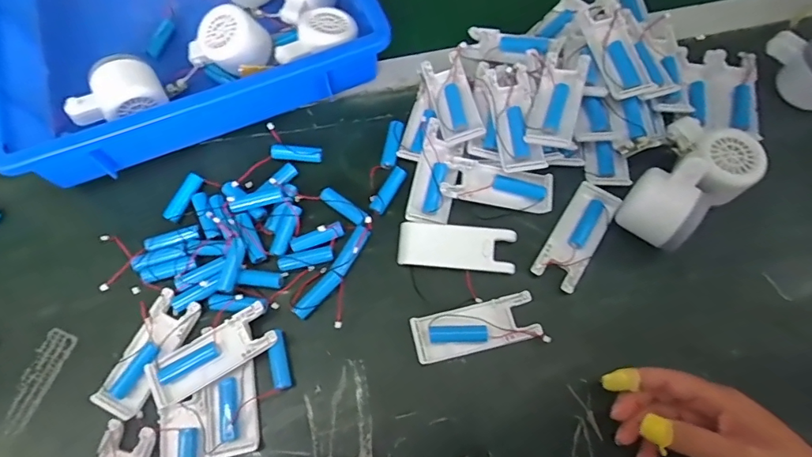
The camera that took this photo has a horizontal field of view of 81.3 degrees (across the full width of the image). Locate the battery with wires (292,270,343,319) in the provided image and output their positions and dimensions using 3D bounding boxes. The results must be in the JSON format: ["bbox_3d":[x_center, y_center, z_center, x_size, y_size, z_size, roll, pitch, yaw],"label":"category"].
[{"bbox_3d":[-0.080,0.060,0.431,0.015,0.011,0.052,41,75,15],"label":"battery with wires"}]

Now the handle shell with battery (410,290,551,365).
[{"bbox_3d":[0.061,0.086,0.412,0.108,0.013,0.041,-12,70,-3],"label":"handle shell with battery"}]

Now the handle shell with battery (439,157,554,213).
[{"bbox_3d":[0.089,-0.043,0.451,0.104,0.015,0.041,7,70,4],"label":"handle shell with battery"}]

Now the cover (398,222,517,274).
[{"bbox_3d":[0.046,0.016,0.433,0.106,0.010,0.040,5,70,3],"label":"cover"}]

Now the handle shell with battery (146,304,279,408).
[{"bbox_3d":[-0.164,0.108,0.406,0.106,0.021,0.040,-29,72,-9],"label":"handle shell with battery"}]

